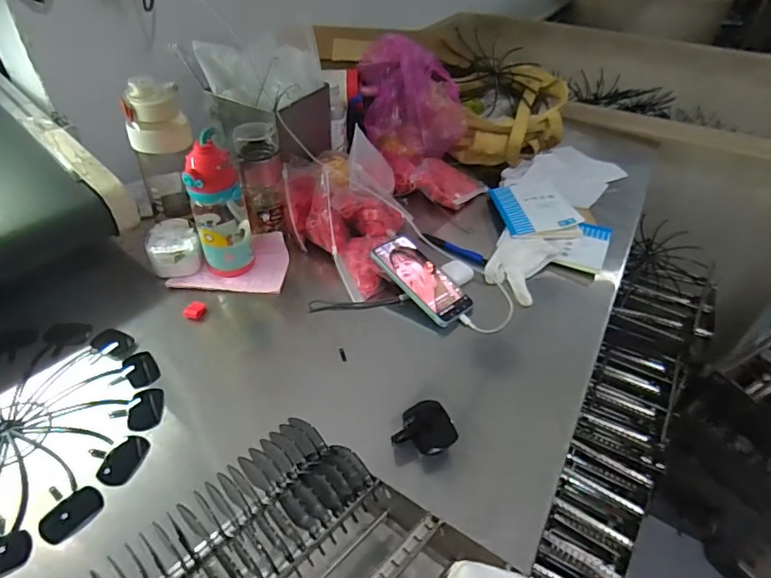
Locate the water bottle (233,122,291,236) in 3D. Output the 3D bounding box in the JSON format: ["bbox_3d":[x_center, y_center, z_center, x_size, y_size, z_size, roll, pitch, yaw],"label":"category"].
[{"bbox_3d":[-0.191,-0.169,0.783,0.064,0.162,0.064,-5,44,-9],"label":"water bottle"}]

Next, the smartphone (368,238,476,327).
[{"bbox_3d":[0.054,-0.016,0.742,0.075,0.010,0.159,-30,66,-31],"label":"smartphone"}]

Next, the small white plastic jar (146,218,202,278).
[{"bbox_3d":[-0.330,-0.062,0.784,0.075,0.056,0.087,-17,47,-21],"label":"small white plastic jar"}]

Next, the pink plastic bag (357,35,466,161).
[{"bbox_3d":[0.048,-0.377,0.974,0.188,0.151,0.185,-2,43,-6],"label":"pink plastic bag"}]

